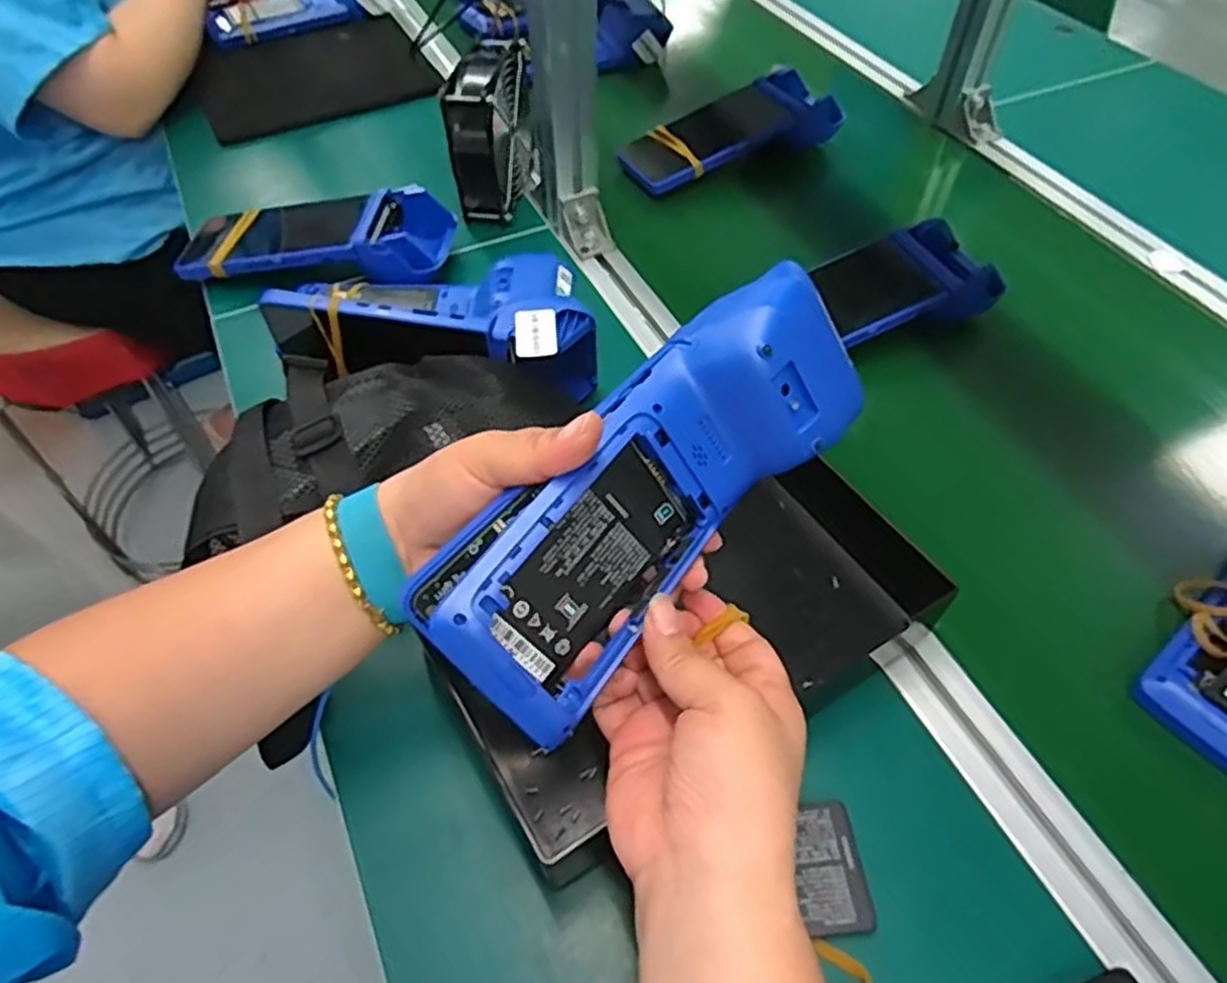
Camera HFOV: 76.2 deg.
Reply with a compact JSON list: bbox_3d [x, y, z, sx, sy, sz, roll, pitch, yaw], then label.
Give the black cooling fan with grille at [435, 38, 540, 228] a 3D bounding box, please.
[{"bbox_3d":[-0.108,-0.319,0.698,0.060,0.116,0.092,4,52,3],"label":"black cooling fan with grille"}]

